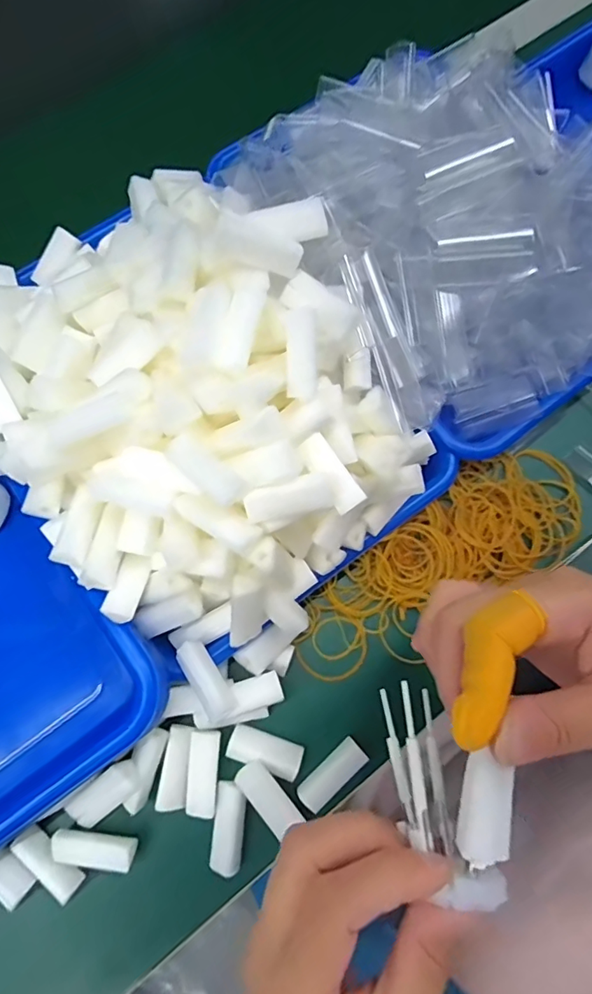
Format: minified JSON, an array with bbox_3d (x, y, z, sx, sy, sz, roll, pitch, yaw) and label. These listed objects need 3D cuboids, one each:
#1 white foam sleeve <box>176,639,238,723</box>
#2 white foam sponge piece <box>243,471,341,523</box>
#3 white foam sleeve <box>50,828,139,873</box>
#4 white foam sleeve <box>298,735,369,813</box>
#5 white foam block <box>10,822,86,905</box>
[{"bbox_3d":[-0.052,0.105,0.293,0.016,0.016,0.047,-32,75,-8],"label":"white foam sleeve"},{"bbox_3d":[-0.001,0.000,0.265,0.050,0.014,0.017,-14,73,-3],"label":"white foam sponge piece"},{"bbox_3d":[-0.117,0.205,0.293,0.047,0.009,0.016,6,73,3],"label":"white foam sleeve"},{"bbox_3d":[0.023,0.171,0.311,0.045,0.015,0.018,-38,76,-10],"label":"white foam sleeve"},{"bbox_3d":[-0.146,0.215,0.296,0.046,0.009,0.015,40,78,12],"label":"white foam block"}]

